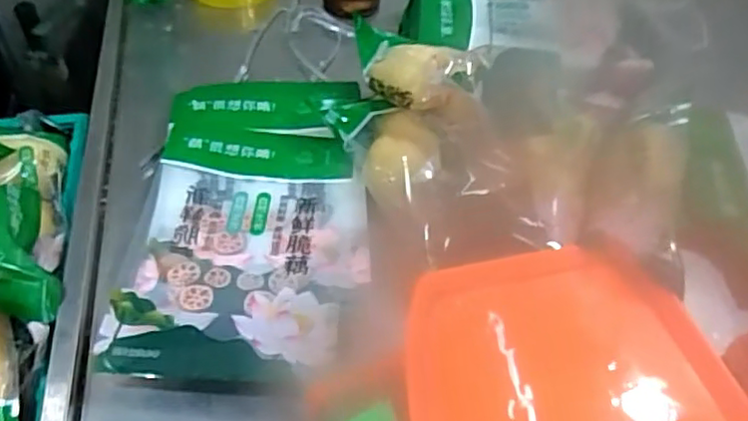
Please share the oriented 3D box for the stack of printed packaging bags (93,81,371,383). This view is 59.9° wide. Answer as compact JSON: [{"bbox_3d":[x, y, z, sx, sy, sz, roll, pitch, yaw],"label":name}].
[{"bbox_3d":[-0.116,-0.002,0.659,0.224,0.048,0.367,2,48,-2],"label":"stack of printed packaging bags"}]

